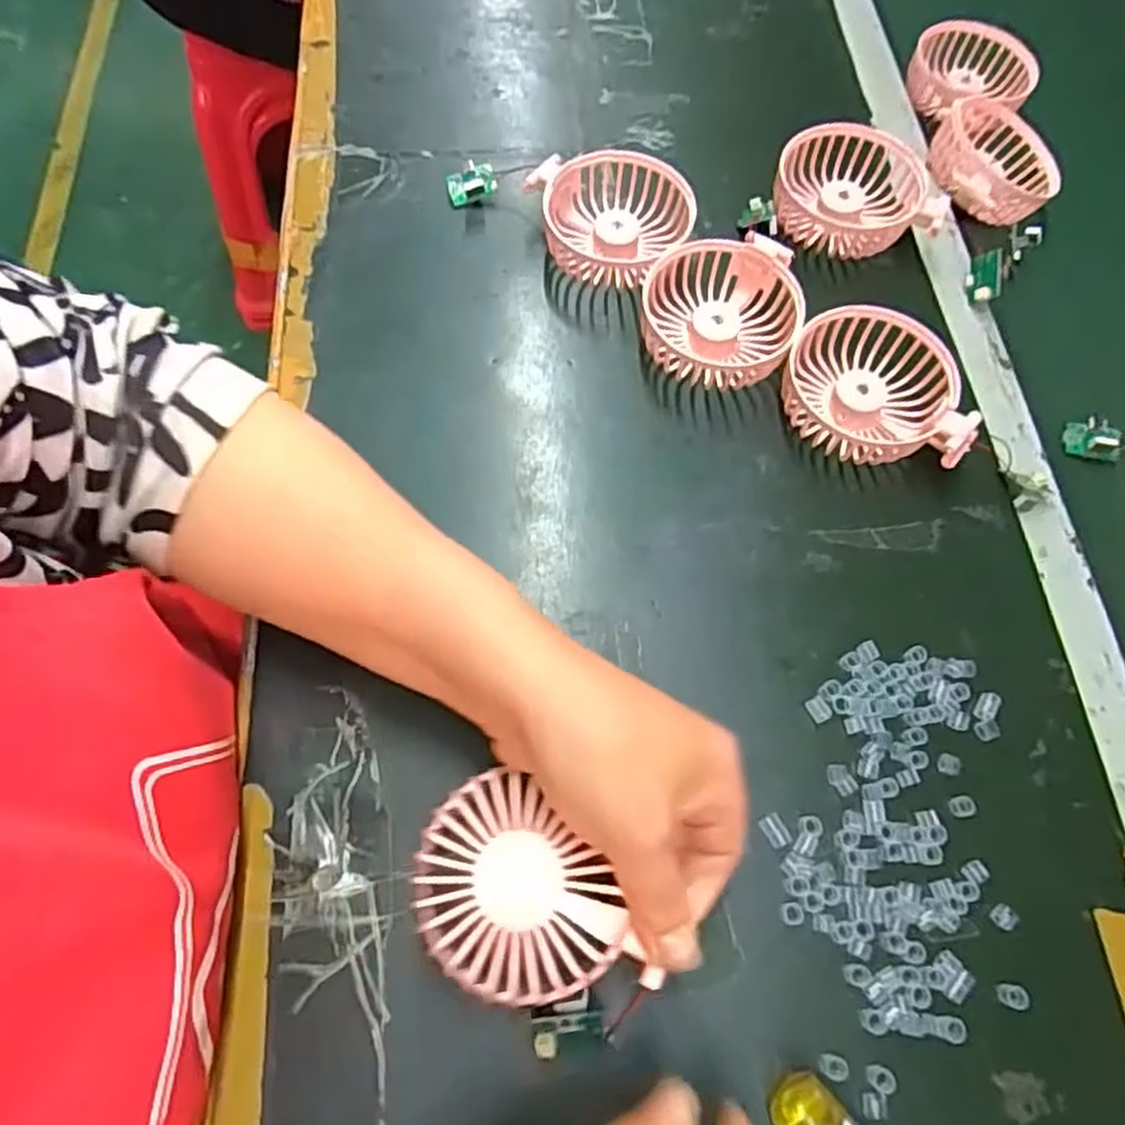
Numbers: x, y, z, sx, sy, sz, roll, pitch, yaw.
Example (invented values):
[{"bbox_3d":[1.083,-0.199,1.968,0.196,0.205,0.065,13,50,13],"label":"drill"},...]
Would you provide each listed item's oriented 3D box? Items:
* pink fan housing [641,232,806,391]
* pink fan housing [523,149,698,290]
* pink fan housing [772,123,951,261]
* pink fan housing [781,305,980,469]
[{"bbox_3d":[0.090,-0.142,0.434,0.086,0.038,0.085,1,67,-2],"label":"pink fan housing"},{"bbox_3d":[0.031,-0.213,0.462,0.083,0.035,0.101,-40,75,-20],"label":"pink fan housing"},{"bbox_3d":[0.181,-0.233,0.474,0.097,0.033,0.085,-4,66,-7],"label":"pink fan housing"},{"bbox_3d":[0.171,-0.095,0.414,0.096,0.035,0.088,7,67,1],"label":"pink fan housing"}]

